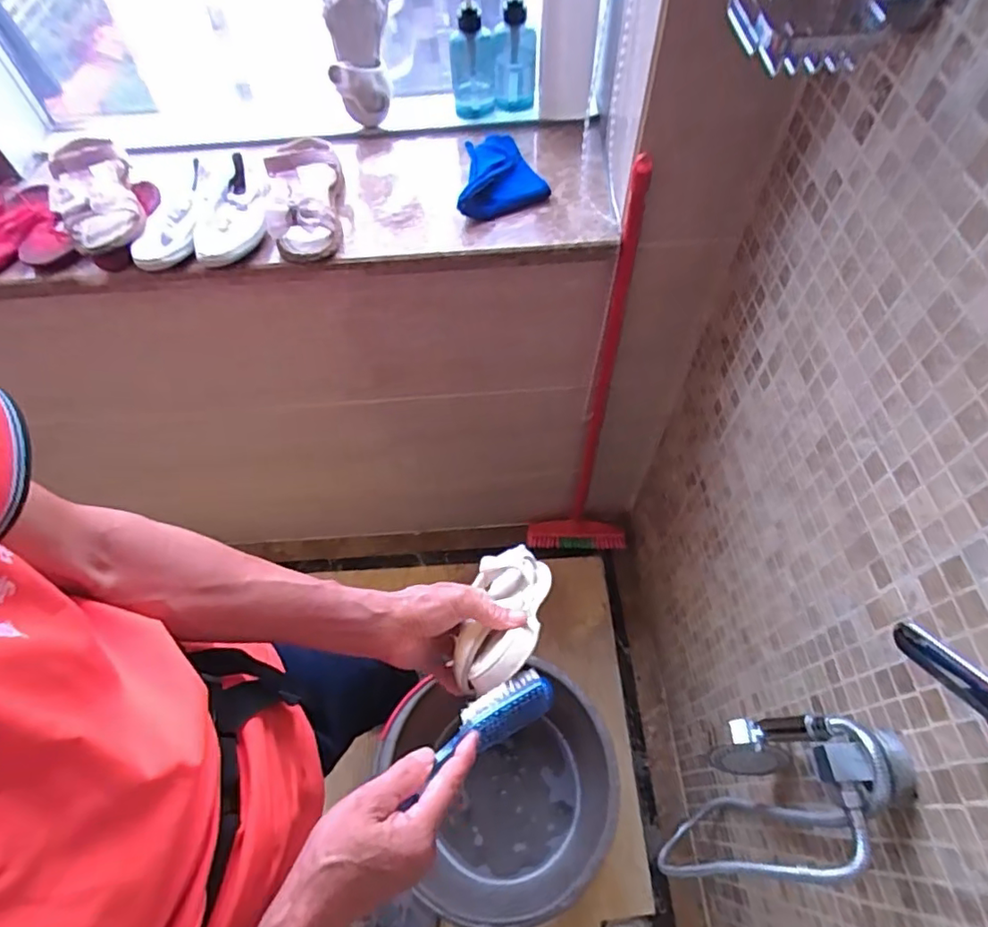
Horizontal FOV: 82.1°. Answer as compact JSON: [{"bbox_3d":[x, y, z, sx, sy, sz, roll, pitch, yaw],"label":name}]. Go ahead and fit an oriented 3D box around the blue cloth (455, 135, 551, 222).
[{"bbox_3d":[-0.005,-0.378,0.755,0.124,0.044,0.108,-22,60,-11],"label":"blue cloth"}]

